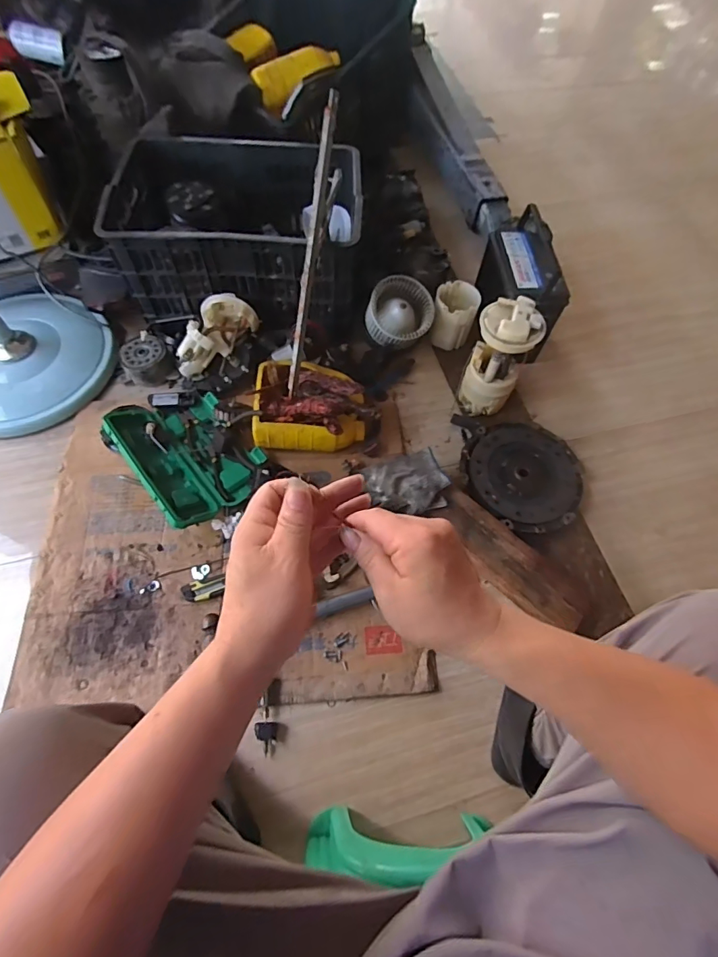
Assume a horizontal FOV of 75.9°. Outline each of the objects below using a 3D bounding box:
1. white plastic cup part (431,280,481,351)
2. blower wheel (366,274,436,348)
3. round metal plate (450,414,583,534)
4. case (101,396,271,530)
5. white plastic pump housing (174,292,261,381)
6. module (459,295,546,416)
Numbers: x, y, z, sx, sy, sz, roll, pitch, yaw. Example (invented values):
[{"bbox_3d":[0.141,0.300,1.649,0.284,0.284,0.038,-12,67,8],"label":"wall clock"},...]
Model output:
[{"bbox_3d":[0.222,-0.385,1.080,0.094,0.097,0.114,13,63,4],"label":"white plastic cup part"},{"bbox_3d":[0.089,-0.373,1.037,0.149,0.067,0.150,-22,102,-14],"label":"blower wheel"},{"bbox_3d":[0.329,-0.008,0.943,0.238,0.057,0.249,1,63,-2],"label":"round metal plate"},{"bbox_3d":[-0.338,-0.057,0.908,0.222,0.073,0.304,-34,69,-18],"label":"case"},{"bbox_3d":[-0.316,-0.304,0.967,0.103,0.094,0.198,42,89,17],"label":"white plastic pump housing"},{"bbox_3d":[0.282,-0.244,0.946,0.115,0.229,0.113,23,64,9],"label":"module"}]

